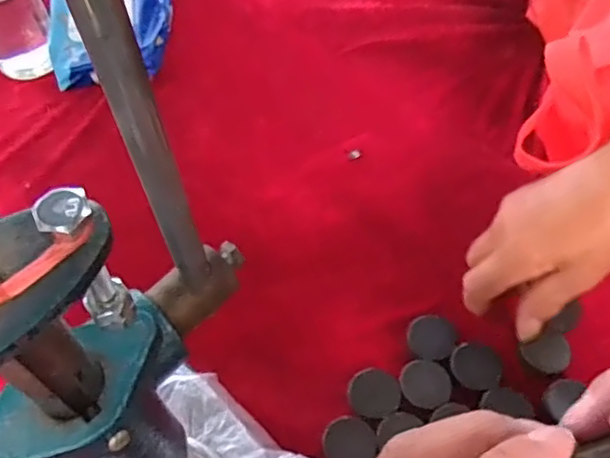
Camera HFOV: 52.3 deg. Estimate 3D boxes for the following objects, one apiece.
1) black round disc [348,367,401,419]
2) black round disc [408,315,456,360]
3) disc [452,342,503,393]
[{"bbox_3d":[0.046,0.109,0.413,0.032,0.008,0.033,-2,57,3],"label":"black round disc"},{"bbox_3d":[0.089,0.075,0.433,0.032,0.005,0.032,-2,57,3],"label":"black round disc"},{"bbox_3d":[0.115,0.092,0.417,0.033,0.005,0.034,-2,57,3],"label":"disc"}]

